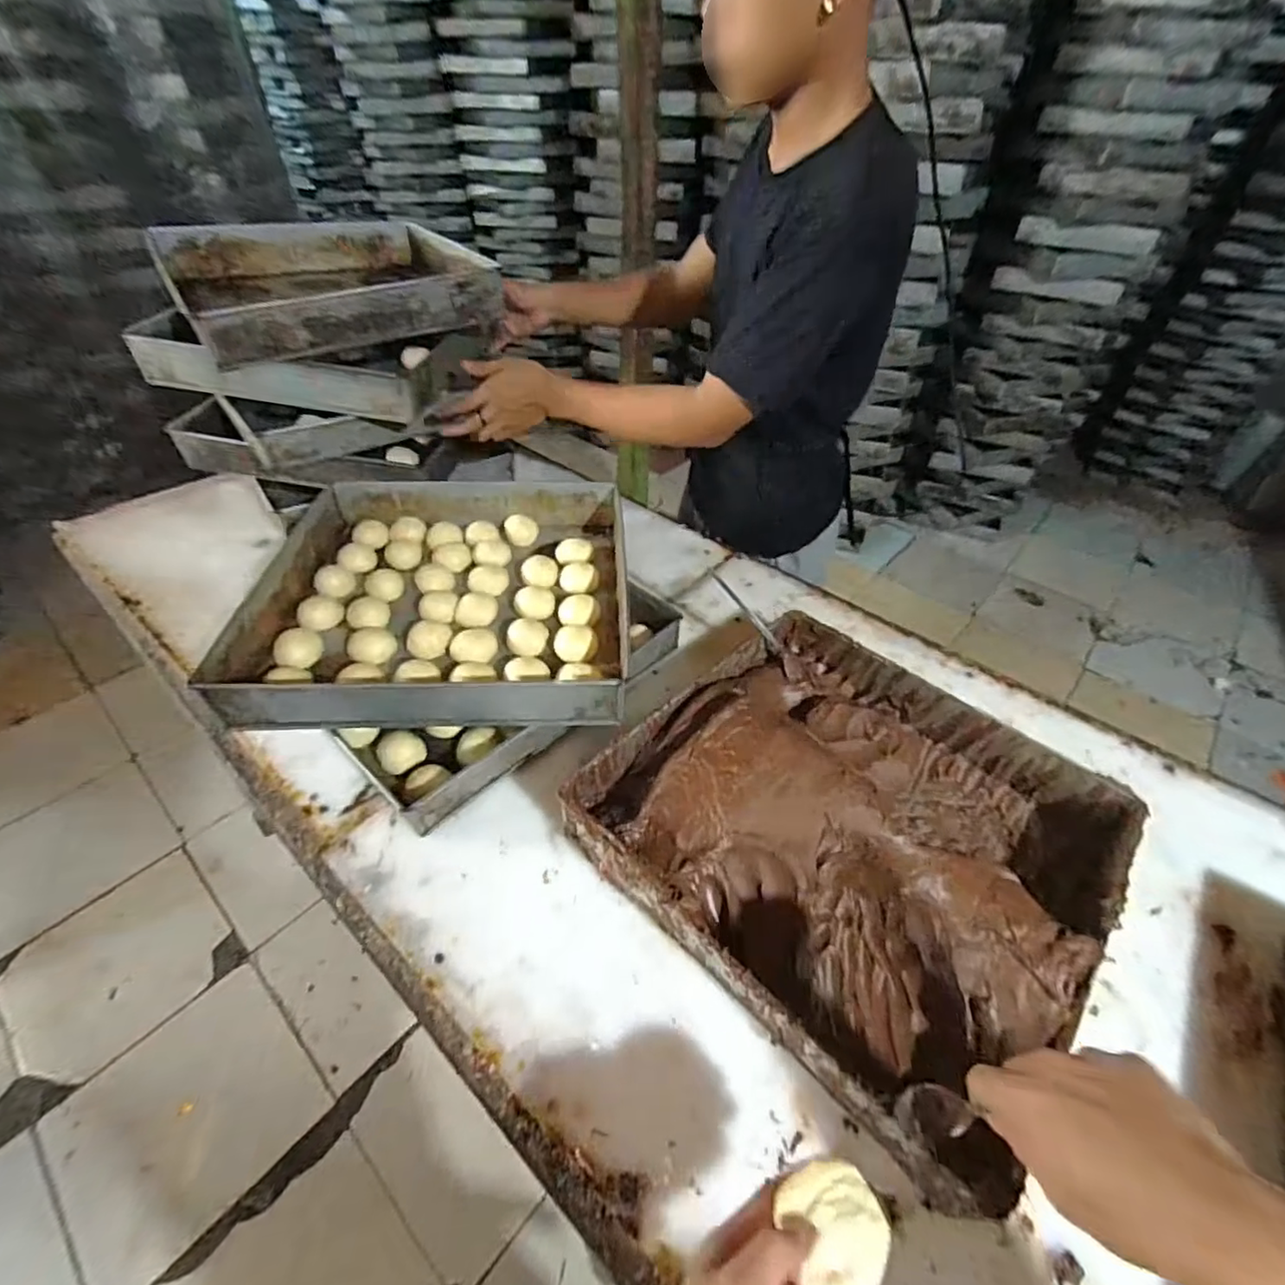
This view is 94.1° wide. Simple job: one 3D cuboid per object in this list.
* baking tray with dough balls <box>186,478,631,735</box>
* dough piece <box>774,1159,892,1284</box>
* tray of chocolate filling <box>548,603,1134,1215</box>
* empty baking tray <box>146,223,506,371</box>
[{"bbox_3d":[-0.239,-0.067,0.746,0.402,0.079,0.426,-2,44,-3],"label":"baking tray with dough balls"},{"bbox_3d":[0.103,0.309,0.314,0.055,0.014,0.056,1,44,-1],"label":"dough piece"},{"bbox_3d":[0.203,0.166,0.585,0.415,0.105,0.408,33,52,29],"label":"tray of chocolate filling"},{"bbox_3d":[-0.479,-0.555,0.934,0.429,0.097,0.426,-22,48,-23],"label":"empty baking tray"}]

